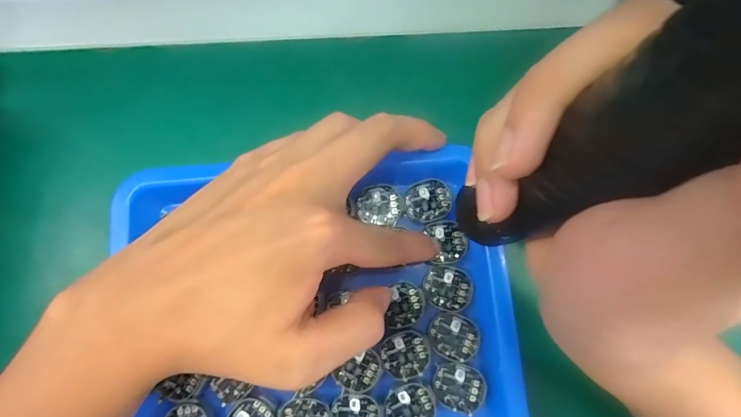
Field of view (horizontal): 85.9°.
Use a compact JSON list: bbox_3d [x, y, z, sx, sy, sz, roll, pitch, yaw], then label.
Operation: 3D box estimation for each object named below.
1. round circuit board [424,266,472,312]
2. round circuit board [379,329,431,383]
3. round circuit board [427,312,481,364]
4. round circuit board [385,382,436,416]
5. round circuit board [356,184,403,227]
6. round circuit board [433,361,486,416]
[{"bbox_3d":[0.044,0.045,0.226,0.028,0.004,0.024,25,81,6],"label":"round circuit board"},{"bbox_3d":[0.019,0.081,0.220,0.027,0.004,0.026,0,79,1],"label":"round circuit board"},{"bbox_3d":[0.047,0.072,0.222,0.028,0.004,0.024,25,81,6],"label":"round circuit board"},{"bbox_3d":[0.022,0.109,0.215,0.026,0.004,0.026,0,79,1],"label":"round circuit board"},{"bbox_3d":[0.006,-0.002,0.235,0.026,0.004,0.023,11,95,-6],"label":"round circuit board"},{"bbox_3d":[0.049,0.098,0.217,0.028,0.004,0.024,30,81,7],"label":"round circuit board"}]

